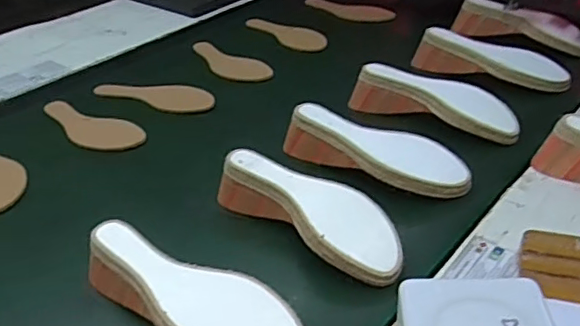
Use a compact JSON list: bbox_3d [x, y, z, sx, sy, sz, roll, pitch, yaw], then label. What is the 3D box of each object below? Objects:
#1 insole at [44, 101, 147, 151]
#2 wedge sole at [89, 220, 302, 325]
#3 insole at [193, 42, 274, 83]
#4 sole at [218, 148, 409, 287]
[{"bbox_3d":[-0.322,-0.057,0.888,0.222,0.006,0.079,18,39,27],"label":"insole"},{"bbox_3d":[-0.095,0.125,0.534,0.230,0.077,0.087,20,40,35],"label":"wedge sole"},{"bbox_3d":[-0.121,-0.188,1.068,0.211,0.005,0.074,27,53,34],"label":"insole"},{"bbox_3d":[0.024,0.051,0.631,0.090,0.072,0.242,-29,39,-33],"label":"sole"}]

